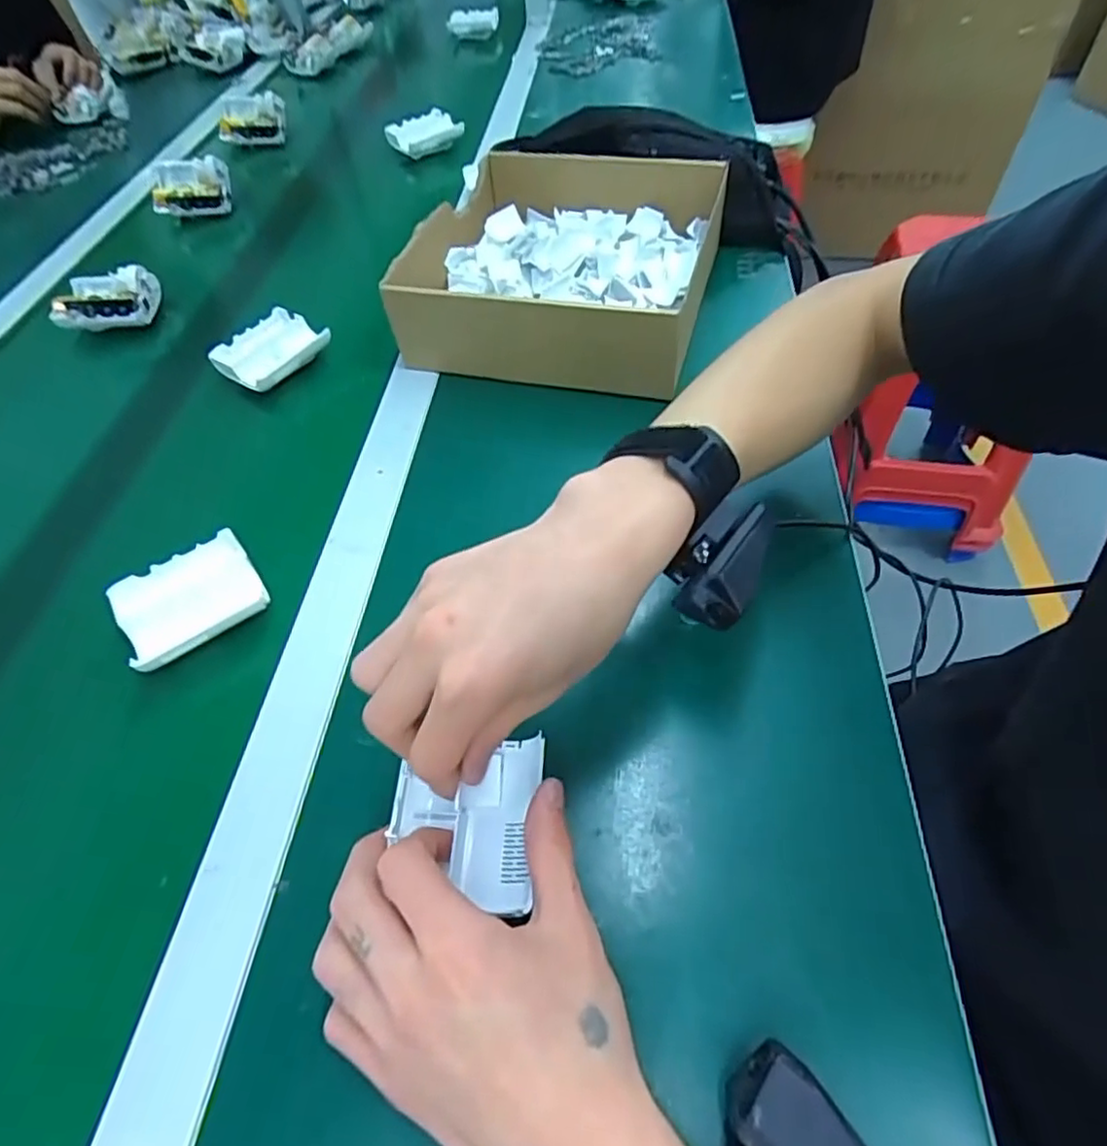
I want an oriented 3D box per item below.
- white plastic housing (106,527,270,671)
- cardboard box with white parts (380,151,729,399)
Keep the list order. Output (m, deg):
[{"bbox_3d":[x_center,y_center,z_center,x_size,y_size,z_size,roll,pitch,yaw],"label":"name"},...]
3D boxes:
[{"bbox_3d":[-0.220,0.014,0.390,0.079,0.013,0.067,-30,57,-17],"label":"white plastic housing"},{"bbox_3d":[0.008,-0.267,0.553,0.225,0.074,0.242,10,55,12],"label":"cardboard box with white parts"}]

